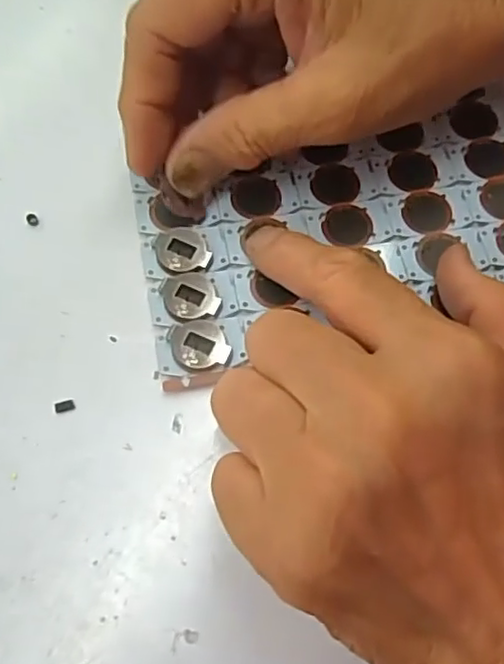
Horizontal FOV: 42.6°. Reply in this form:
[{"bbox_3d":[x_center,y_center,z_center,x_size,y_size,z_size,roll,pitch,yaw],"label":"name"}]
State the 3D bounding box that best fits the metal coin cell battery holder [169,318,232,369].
[{"bbox_3d":[-0.018,0.004,0.215,0.019,0.004,0.017,-13,71,-5],"label":"metal coin cell battery holder"}]

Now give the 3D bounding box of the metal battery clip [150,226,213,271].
[{"bbox_3d":[-0.025,-0.029,0.228,0.018,0.004,0.018,-18,71,-7],"label":"metal battery clip"}]

